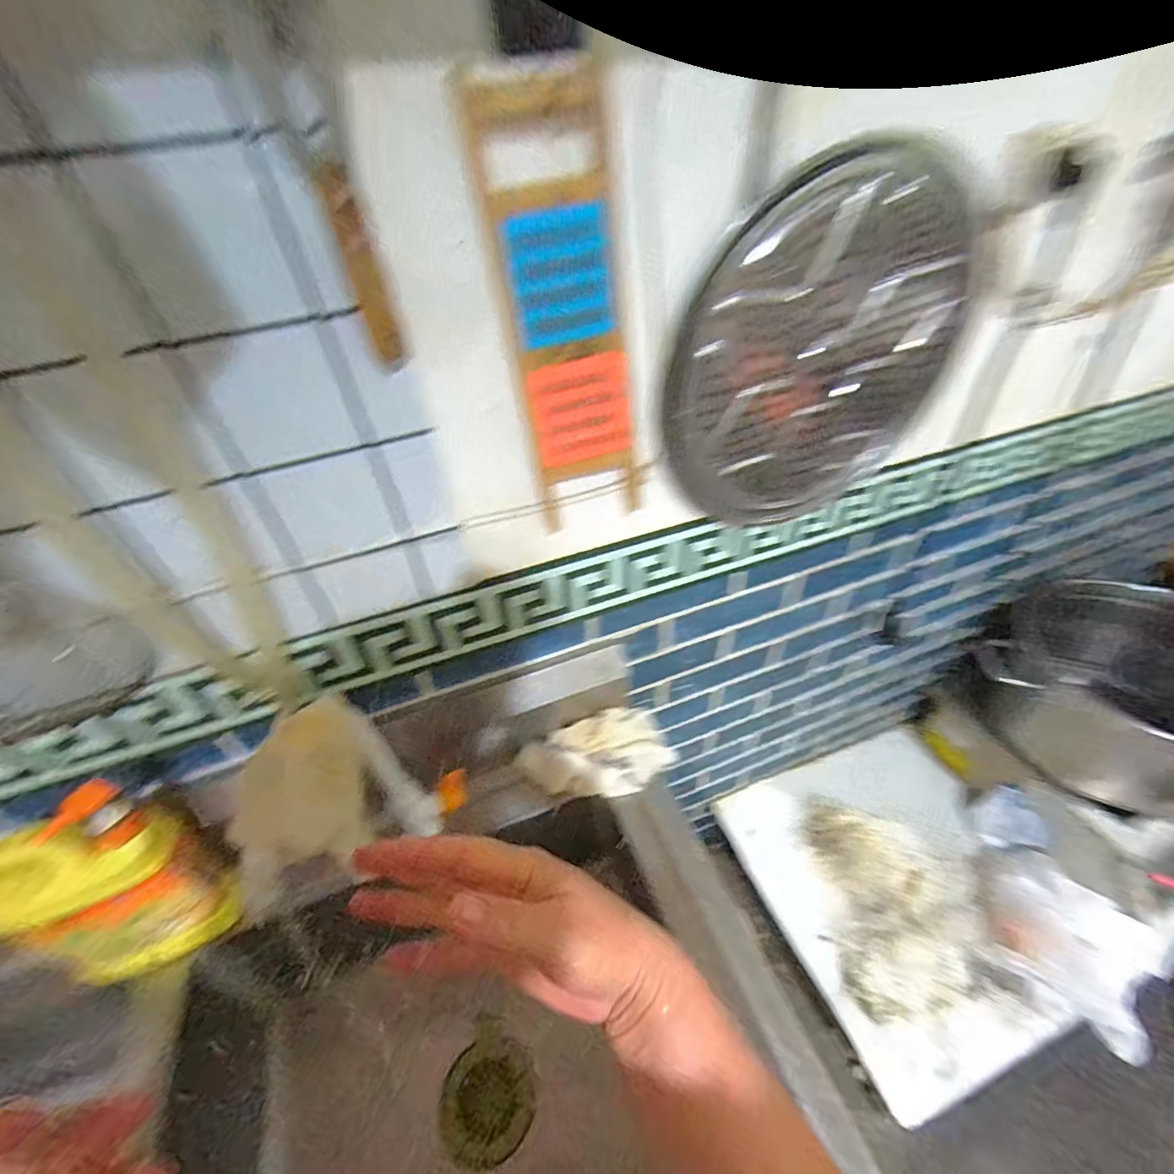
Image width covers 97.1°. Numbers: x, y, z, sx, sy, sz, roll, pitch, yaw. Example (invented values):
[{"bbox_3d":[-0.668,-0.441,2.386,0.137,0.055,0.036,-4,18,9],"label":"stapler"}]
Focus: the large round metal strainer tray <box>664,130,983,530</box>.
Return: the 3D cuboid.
[{"bbox_3d":[0.242,-0.225,0.541,0.345,0.349,0.023,-17,43,-14],"label":"large round metal strainer tray"}]

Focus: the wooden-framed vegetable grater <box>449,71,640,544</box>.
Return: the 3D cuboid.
[{"bbox_3d":[-0.011,-0.202,0.438,0.098,0.340,0.025,-16,39,-8],"label":"wooden-framed vegetable grater"}]

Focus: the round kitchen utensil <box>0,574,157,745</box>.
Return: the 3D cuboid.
[{"bbox_3d":[-0.467,0.057,0.430,0.171,0.156,0.071,-6,42,-2],"label":"round kitchen utensil"}]

